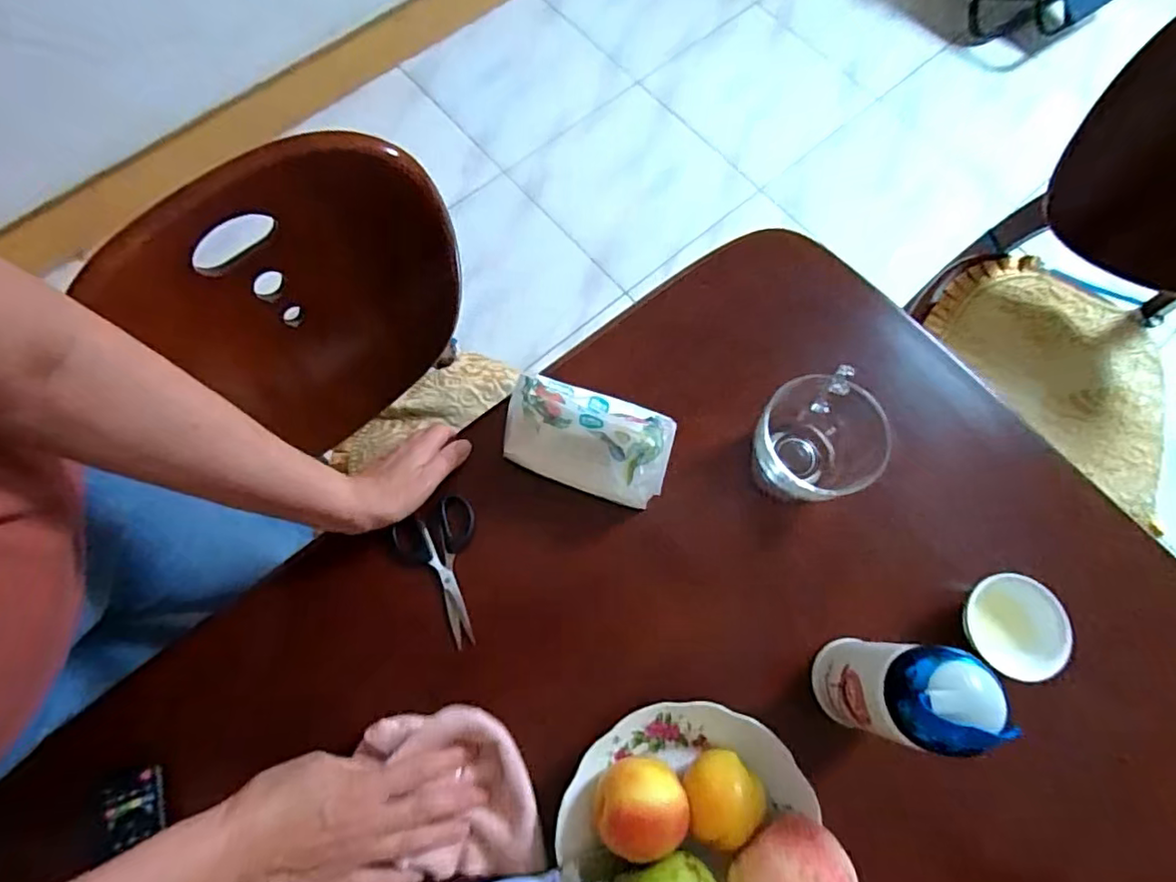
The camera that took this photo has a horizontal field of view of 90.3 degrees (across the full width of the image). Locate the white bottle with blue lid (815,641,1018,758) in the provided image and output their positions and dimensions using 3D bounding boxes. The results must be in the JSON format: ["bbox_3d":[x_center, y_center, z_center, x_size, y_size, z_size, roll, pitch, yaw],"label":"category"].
[{"bbox_3d":[0.221,0.181,0.424,0.056,0.172,0.067,14,72,3],"label":"white bottle with blue lid"}]

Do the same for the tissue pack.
[{"bbox_3d":[0.000,-0.007,0.532,0.151,0.078,0.092,18,73,5],"label":"tissue pack"}]

